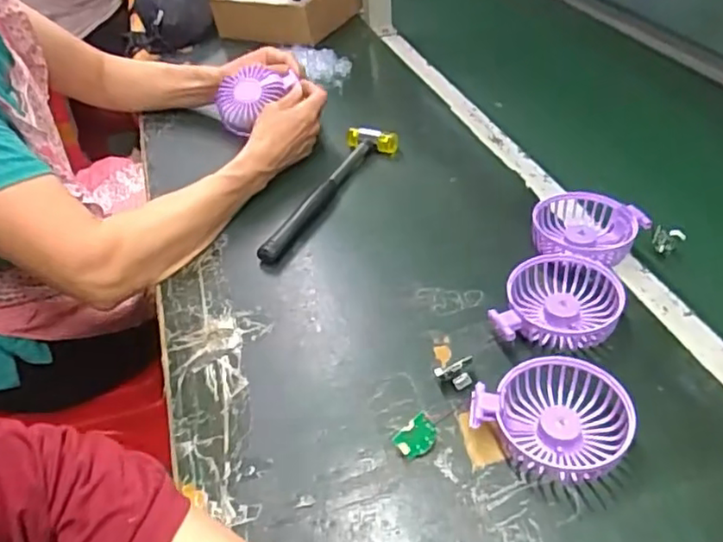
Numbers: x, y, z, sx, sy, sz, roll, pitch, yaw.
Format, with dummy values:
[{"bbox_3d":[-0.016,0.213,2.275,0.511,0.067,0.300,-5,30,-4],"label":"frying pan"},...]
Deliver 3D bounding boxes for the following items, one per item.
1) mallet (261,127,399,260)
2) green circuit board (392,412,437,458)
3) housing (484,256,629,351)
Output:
[{"bbox_3d":[-0.037,-0.088,0.677,0.060,0.035,0.231,16,46,24],"label":"mallet"},{"bbox_3d":[0.040,0.120,0.442,0.030,0.006,0.025,-40,92,-13],"label":"green circuit board"},{"bbox_3d":[0.162,0.028,0.511,0.100,0.035,0.088,6,43,13],"label":"housing"}]

